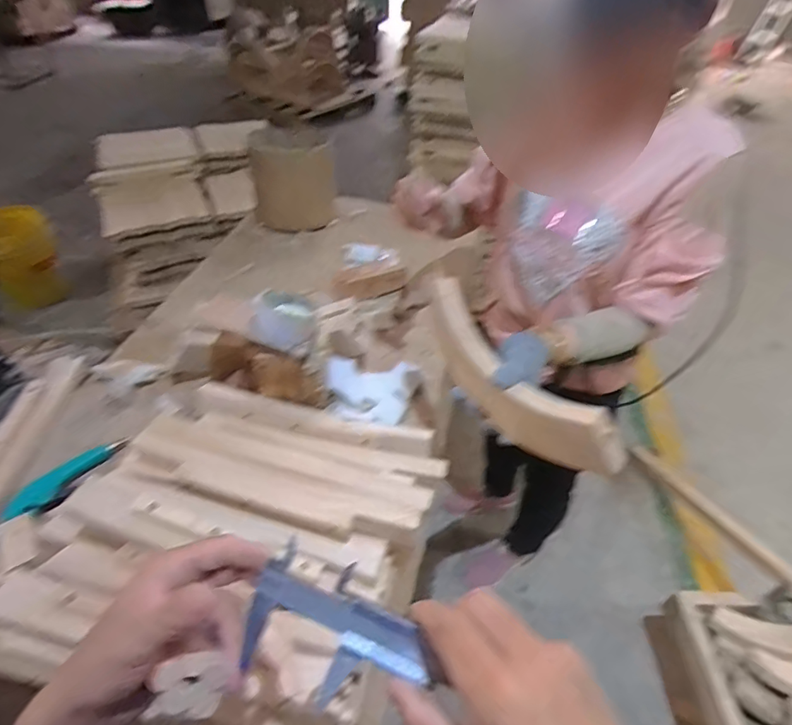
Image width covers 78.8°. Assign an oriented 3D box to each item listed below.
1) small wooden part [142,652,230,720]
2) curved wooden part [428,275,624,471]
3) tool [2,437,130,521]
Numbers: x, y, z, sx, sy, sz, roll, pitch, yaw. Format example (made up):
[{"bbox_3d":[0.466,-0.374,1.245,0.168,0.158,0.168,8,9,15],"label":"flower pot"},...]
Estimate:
[{"bbox_3d":[-0.117,0.182,0.272,0.038,0.036,0.007,8,-1,-14],"label":"small wooden part"},{"bbox_3d":[0.127,0.019,0.573,0.051,0.092,0.312,-24,50,-25],"label":"curved wooden part"},{"bbox_3d":[-0.472,0.169,0.703,0.040,0.033,0.169,28,49,24],"label":"tool"}]

